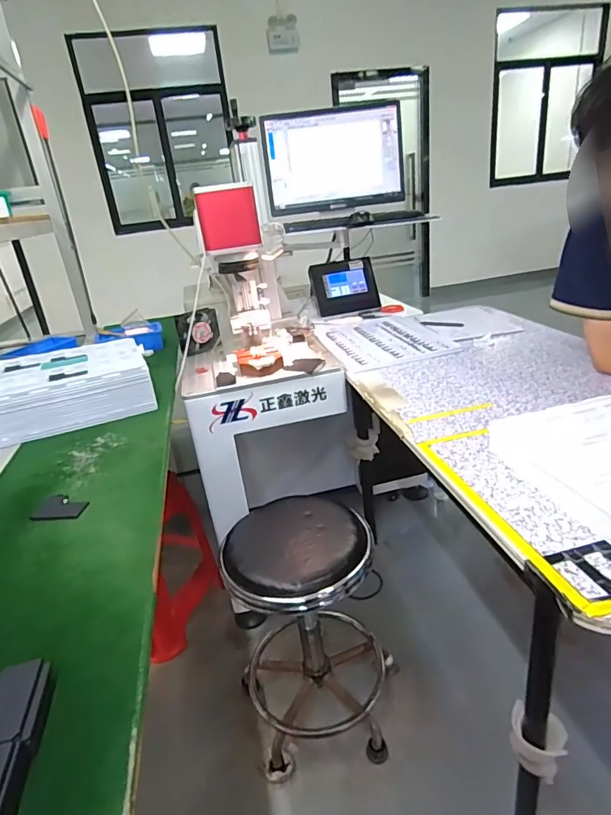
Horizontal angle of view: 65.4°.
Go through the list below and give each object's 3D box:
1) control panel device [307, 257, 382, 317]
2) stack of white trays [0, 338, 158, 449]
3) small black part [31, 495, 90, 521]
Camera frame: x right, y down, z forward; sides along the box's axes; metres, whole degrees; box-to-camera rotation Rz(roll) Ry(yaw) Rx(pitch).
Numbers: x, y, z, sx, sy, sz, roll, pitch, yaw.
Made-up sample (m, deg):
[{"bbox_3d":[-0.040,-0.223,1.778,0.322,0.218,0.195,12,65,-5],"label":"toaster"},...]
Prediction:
[{"bbox_3d":[0.142,-0.441,1.746,0.237,0.204,0.045,-10,-10,-5],"label":"control panel device"},{"bbox_3d":[-0.541,-0.050,1.121,0.316,0.118,0.303,-15,25,-20],"label":"stack of white trays"},{"bbox_3d":[-0.377,0.152,0.738,0.080,0.004,0.068,-4,24,5],"label":"small black part"}]

